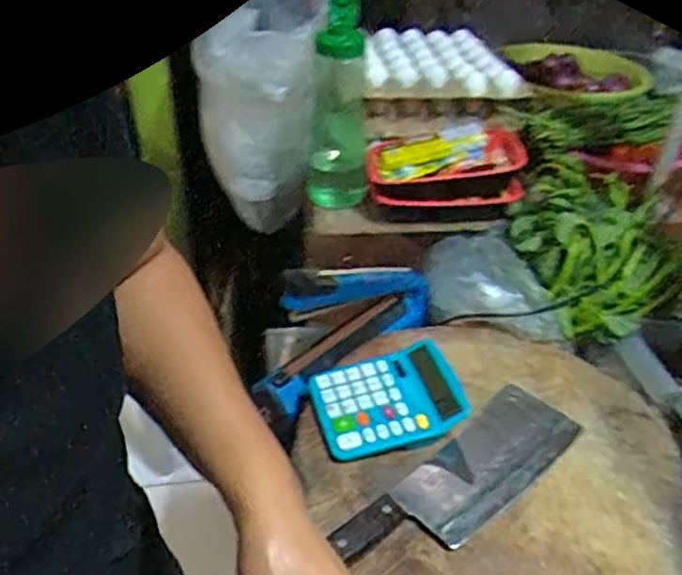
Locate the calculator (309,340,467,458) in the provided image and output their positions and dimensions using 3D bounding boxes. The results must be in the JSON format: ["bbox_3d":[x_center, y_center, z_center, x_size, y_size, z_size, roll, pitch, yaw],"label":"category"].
[{"bbox_3d":[0.048,0.116,0.681,0.150,0.033,0.118,-11,37,-16],"label":"calculator"}]

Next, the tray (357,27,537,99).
[{"bbox_3d":[0.154,-0.373,1.080,0.267,0.050,0.280,0,36,-2],"label":"tray"}]

